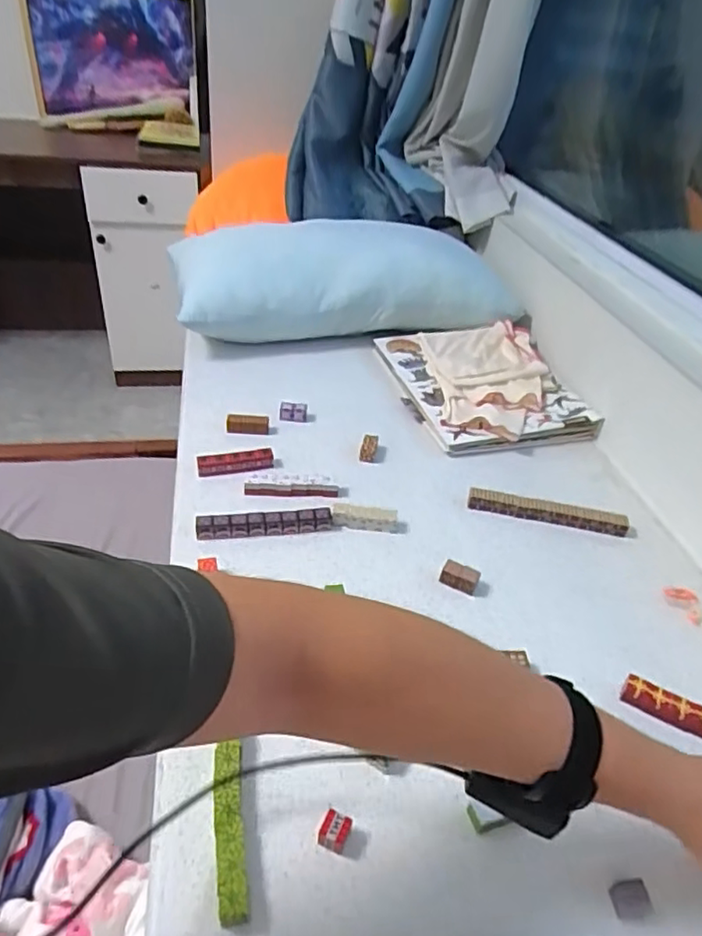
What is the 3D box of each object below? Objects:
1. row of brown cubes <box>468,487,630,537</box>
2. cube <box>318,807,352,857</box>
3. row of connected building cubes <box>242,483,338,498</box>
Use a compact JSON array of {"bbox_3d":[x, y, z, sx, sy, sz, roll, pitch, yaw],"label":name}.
[{"bbox_3d":[0.253,0.056,0.802,0.198,0.020,0.029,10,37,7],"label":"row of brown cubes"},{"bbox_3d":[-0.012,0.280,0.477,0.021,0.025,0.021,16,38,14],"label":"cube"},{"bbox_3d":[-0.079,0.028,0.825,0.122,0.011,0.012,3,36,-3],"label":"row of connected building cubes"}]

